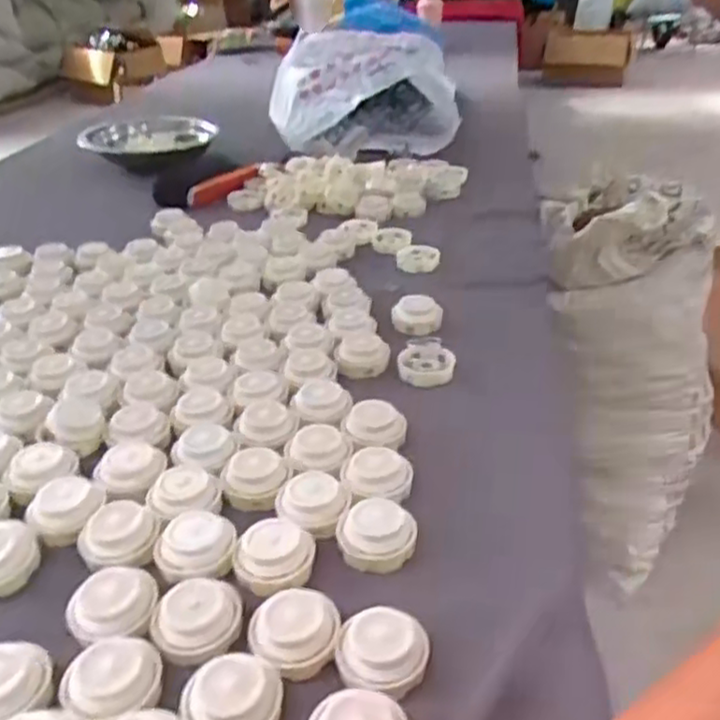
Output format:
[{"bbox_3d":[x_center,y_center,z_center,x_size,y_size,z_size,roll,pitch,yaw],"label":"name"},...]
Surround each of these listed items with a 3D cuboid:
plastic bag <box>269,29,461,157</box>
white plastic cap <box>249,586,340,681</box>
[{"bbox_3d":[0.002,-0.617,1.665,0.435,0.203,0.451,3,32,5],"label":"plastic bag"},{"bbox_3d":[-0.048,0.190,0.510,0.062,0.031,0.058,0,32,0],"label":"white plastic cap"}]

